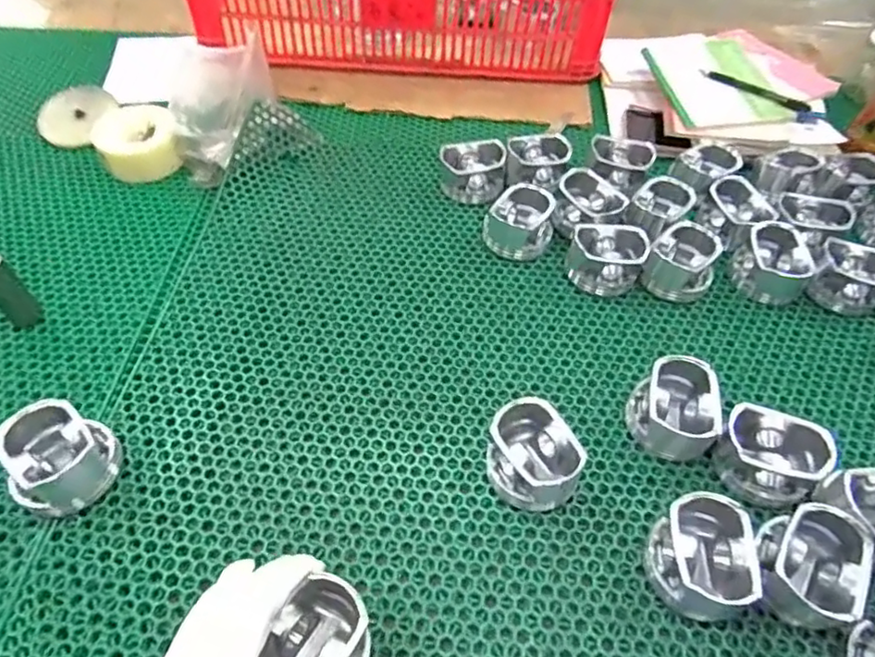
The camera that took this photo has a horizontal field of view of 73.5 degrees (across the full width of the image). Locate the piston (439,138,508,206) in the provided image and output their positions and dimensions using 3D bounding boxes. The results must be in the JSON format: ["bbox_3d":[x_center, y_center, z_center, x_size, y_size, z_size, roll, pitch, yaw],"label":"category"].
[{"bbox_3d":[0.042,-0.189,0.701,0.074,0.047,0.074,4,52,1],"label":"piston"}]

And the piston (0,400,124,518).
[{"bbox_3d":[-0.290,0.100,0.450,0.076,0.052,0.072,1,52,-1],"label":"piston"}]

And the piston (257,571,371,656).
[{"bbox_3d":[-0.074,0.203,0.377,0.057,0.042,0.072,21,54,14],"label":"piston"}]

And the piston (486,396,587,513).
[{"bbox_3d":[0.076,0.102,0.467,0.065,0.050,0.074,-33,60,-25],"label":"piston"}]

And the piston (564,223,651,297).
[{"bbox_3d":[0.176,-0.074,0.614,0.073,0.047,0.065,21,54,14],"label":"piston"}]

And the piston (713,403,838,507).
[{"bbox_3d":[0.268,0.103,0.474,0.076,0.050,0.062,21,54,14],"label":"piston"}]

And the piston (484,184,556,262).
[{"bbox_3d":[0.091,-0.119,0.644,0.074,0.049,0.074,17,53,11],"label":"piston"}]

